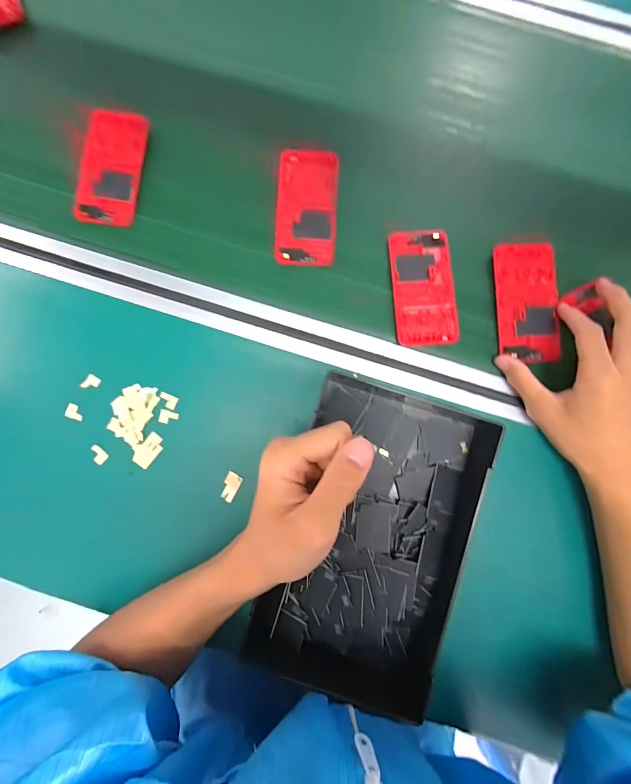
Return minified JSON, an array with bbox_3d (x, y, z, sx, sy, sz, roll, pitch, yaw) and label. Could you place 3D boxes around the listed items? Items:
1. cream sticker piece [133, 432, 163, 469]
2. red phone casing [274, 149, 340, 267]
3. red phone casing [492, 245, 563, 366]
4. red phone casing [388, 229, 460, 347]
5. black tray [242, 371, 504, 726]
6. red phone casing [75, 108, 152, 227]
[{"bbox_3d":[-0.169,0.058,0.355,0.023,0.004,0.034,40,84,-5],"label":"cream sticker piece"},{"bbox_3d":[-0.009,-0.194,0.371,0.062,0.011,0.121,3,84,-1],"label":"red phone casing"},{"bbox_3d":[0.217,-0.092,0.363,0.061,0.013,0.119,-1,84,-1],"label":"red phone casing"},{"bbox_3d":[0.111,-0.109,0.361,0.061,0.006,0.123,-3,84,-1],"label":"red phone casing"},{"bbox_3d":[0.056,0.135,0.328,0.171,0.028,0.276,19,81,-1],"label":"black tray"},{"bbox_3d":[-0.216,-0.239,0.375,0.063,0.010,0.126,8,88,1],"label":"red phone casing"}]

